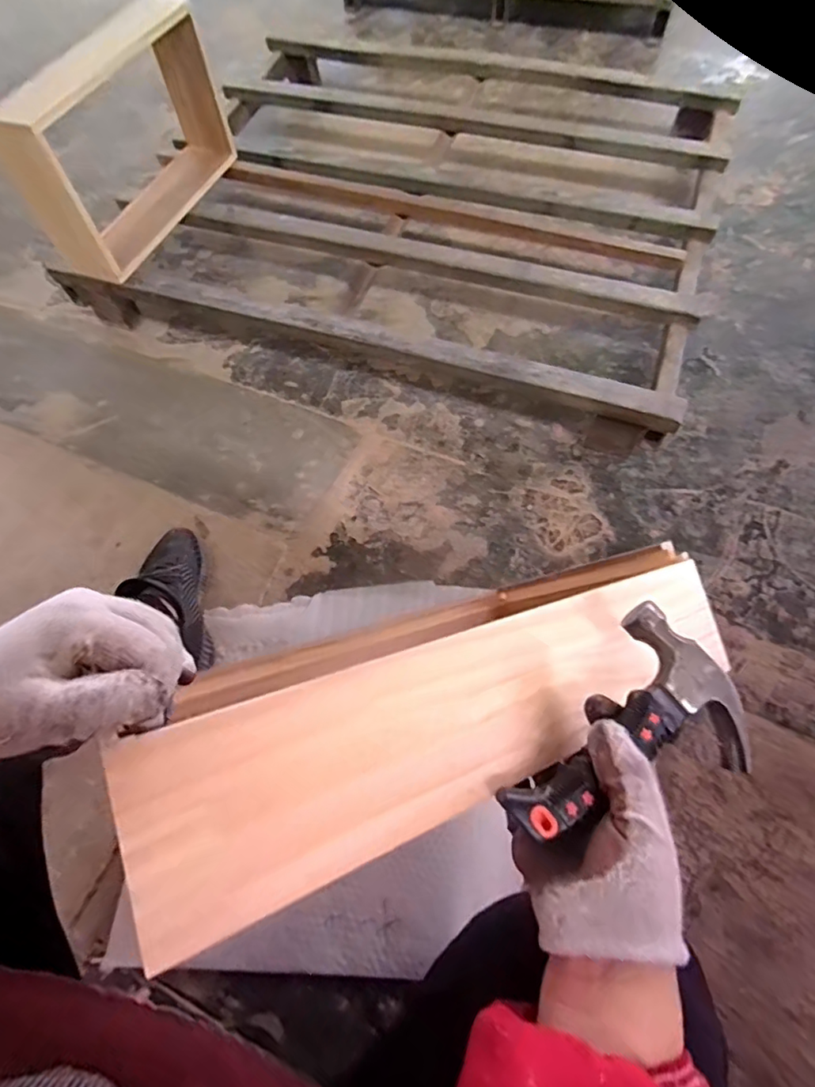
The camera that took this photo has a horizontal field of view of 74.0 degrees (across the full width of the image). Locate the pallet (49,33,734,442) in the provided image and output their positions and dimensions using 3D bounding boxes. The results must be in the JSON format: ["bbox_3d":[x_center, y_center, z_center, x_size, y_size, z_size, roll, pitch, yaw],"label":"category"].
[{"bbox_3d":[0.068,-0.816,1.193,1.140,0.145,1.159,17,68,11],"label":"pallet"}]

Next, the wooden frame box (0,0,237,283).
[{"bbox_3d":[-0.495,-0.724,0.974,0.107,0.272,0.463,16,66,10],"label":"wooden frame box"}]

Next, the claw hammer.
[{"bbox_3d":[0.127,0.119,0.318,0.153,0.031,0.100,-37,69,-14],"label":"claw hammer"}]

